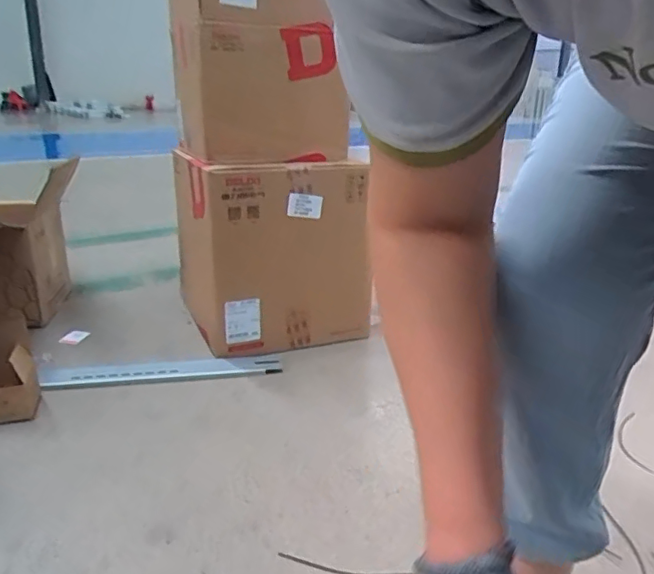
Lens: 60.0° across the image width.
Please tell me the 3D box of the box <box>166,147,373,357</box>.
[{"bbox_3d":[-0.145,-0.104,1.417,0.419,0.427,0.350,-5,20,-19],"label":"box"}]

